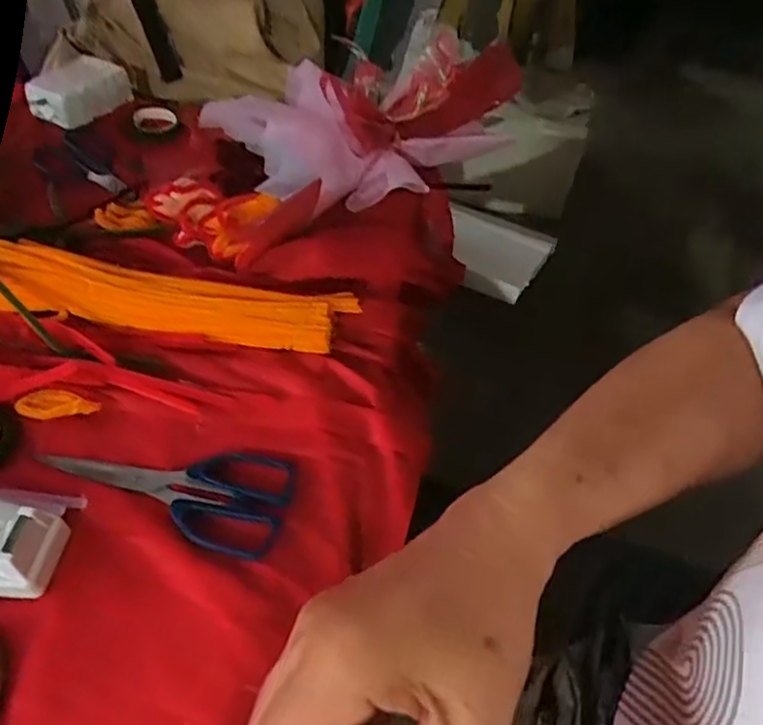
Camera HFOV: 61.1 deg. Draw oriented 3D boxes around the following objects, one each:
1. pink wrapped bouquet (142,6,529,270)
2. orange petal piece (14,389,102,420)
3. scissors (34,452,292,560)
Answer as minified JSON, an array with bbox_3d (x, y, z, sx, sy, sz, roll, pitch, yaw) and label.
[{"bbox_3d":[-0.040,-0.218,0.631,0.363,0.110,0.151,-28,58,-24],"label":"pink wrapped bouquet"},{"bbox_3d":[-0.239,0.031,0.478,0.056,0.011,0.022,-5,52,-9],"label":"orange petal piece"},{"bbox_3d":[-0.150,0.082,0.452,0.171,0.009,0.072,13,51,7],"label":"scissors"}]

